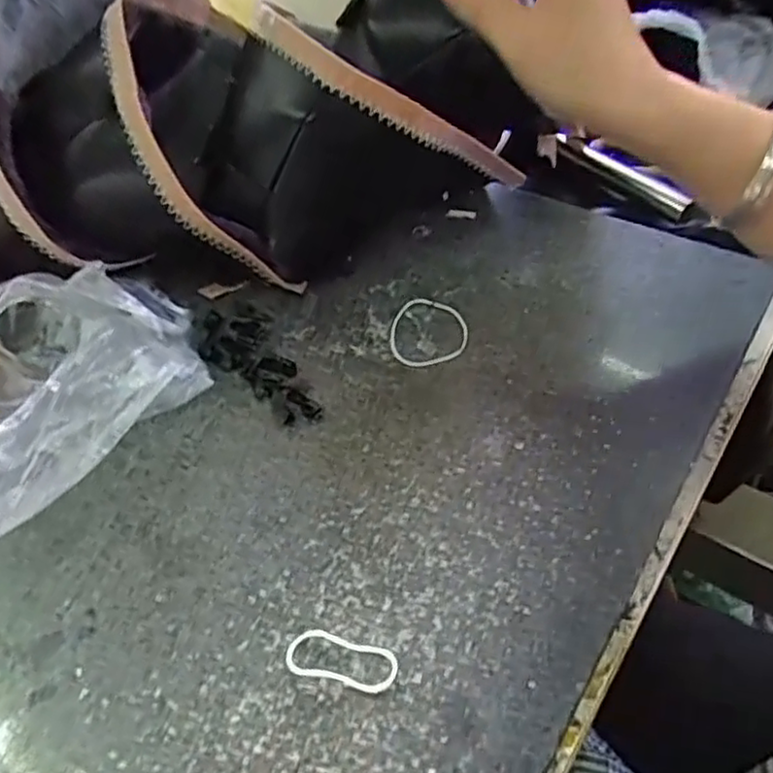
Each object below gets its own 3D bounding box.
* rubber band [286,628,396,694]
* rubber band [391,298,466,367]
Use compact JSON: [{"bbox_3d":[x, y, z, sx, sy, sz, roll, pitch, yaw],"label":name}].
[{"bbox_3d":[-0.020,0.123,0.317,0.050,0.006,0.022,8,52,12],"label":"rubber band"},{"bbox_3d":[0.027,-0.035,0.442,0.048,0.004,0.056,3,51,9],"label":"rubber band"}]

